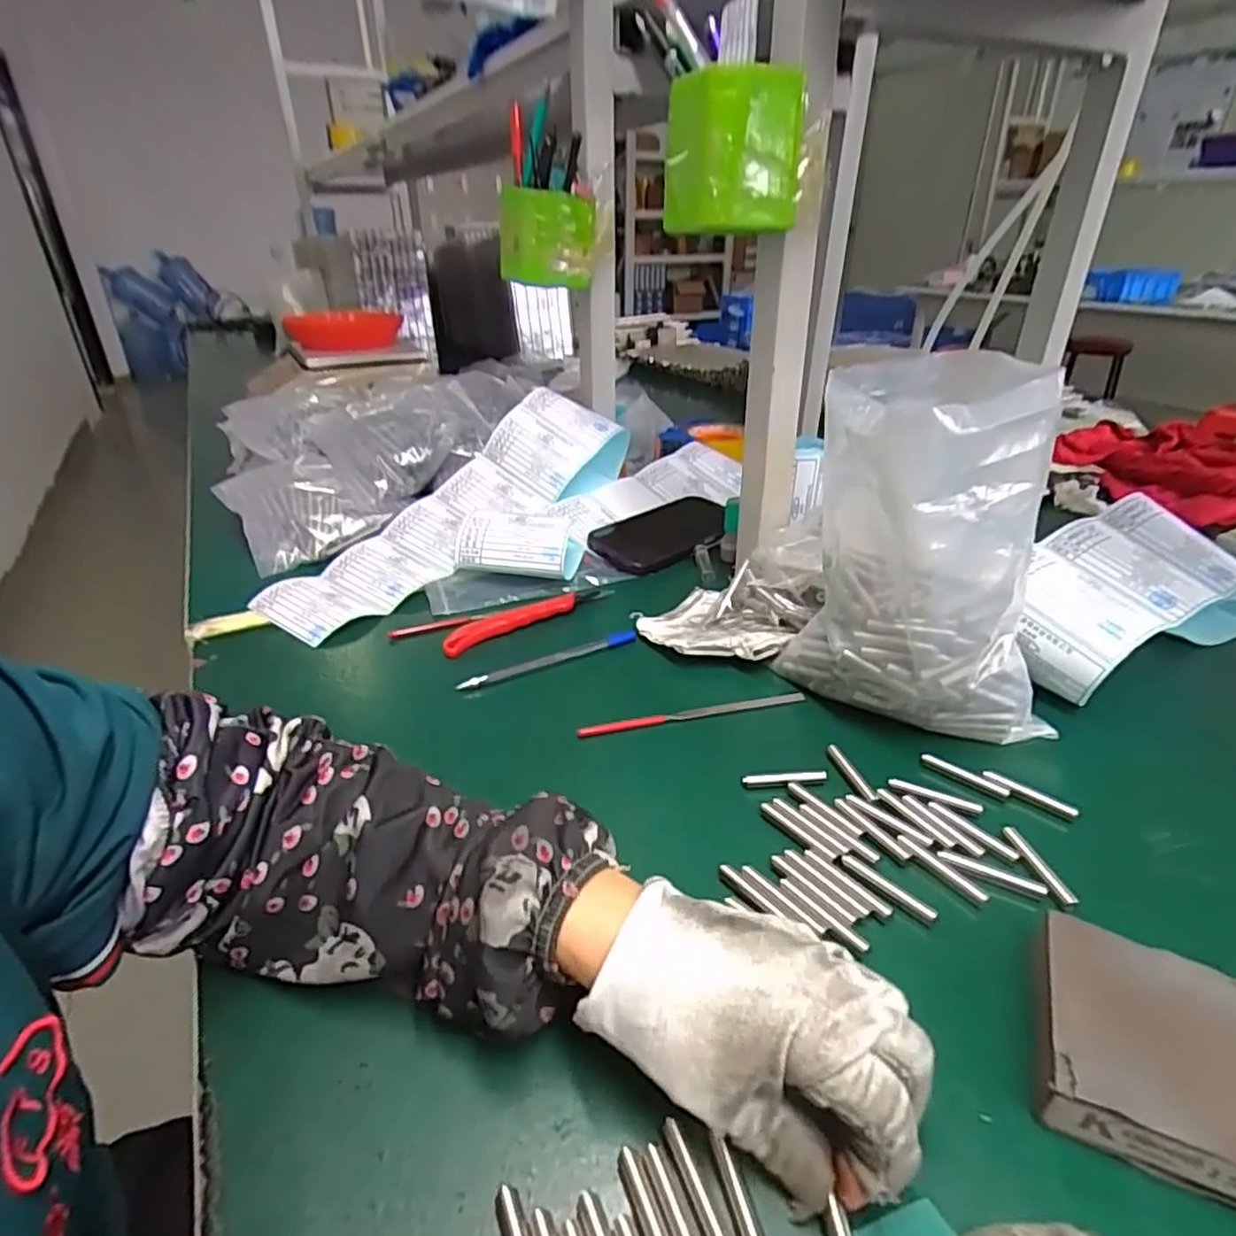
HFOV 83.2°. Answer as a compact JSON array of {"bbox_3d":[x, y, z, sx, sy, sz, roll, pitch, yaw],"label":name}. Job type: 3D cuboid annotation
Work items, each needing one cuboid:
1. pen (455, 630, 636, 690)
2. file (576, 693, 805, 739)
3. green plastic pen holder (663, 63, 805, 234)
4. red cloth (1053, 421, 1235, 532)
[{"bbox_3d":[-0.048,0.031,0.512,0.140,0.009,0.012,-16,34,-26],"label":"pen"},{"bbox_3d":[0.051,0.064,0.456,0.156,0.008,0.012,-8,31,-13],"label":"file"},{"bbox_3d":[0.071,-0.286,0.431,0.081,0.082,0.092,2,30,4],"label":"green plastic pen holder"},{"bbox_3d":[0.646,-0.167,0.805,0.199,0.057,0.257,-3,30,-4],"label":"red cloth"}]

